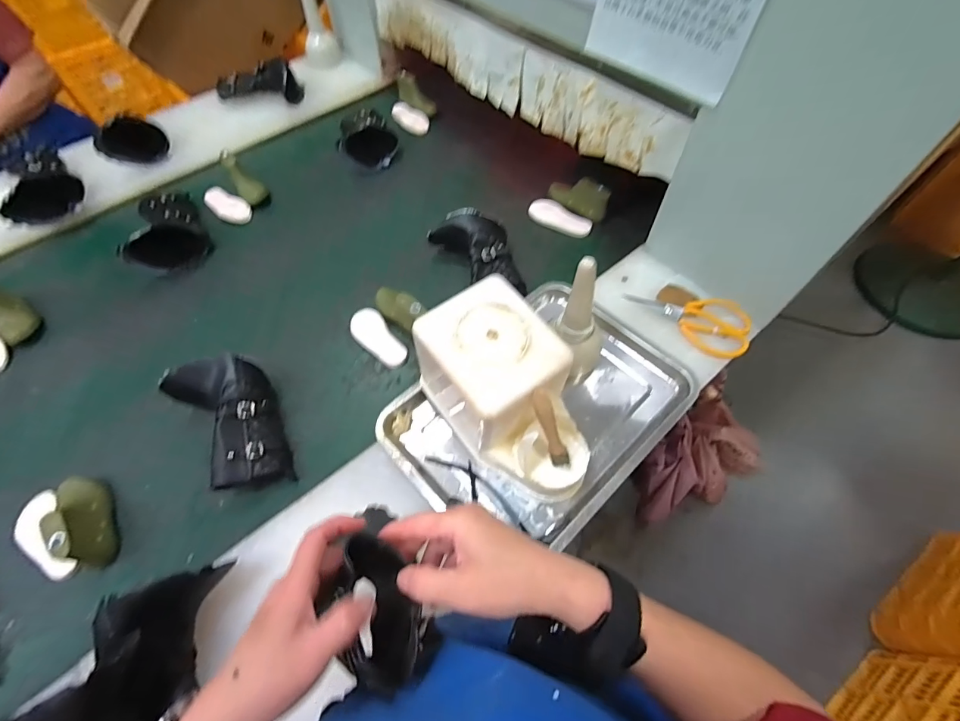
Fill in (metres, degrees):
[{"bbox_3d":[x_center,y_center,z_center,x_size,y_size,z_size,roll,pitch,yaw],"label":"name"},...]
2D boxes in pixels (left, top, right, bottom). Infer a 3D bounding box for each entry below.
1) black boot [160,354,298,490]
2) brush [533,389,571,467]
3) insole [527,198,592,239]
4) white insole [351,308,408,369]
[{"bbox_3d":[-0.356,0.093,0.624,0.123,0.087,0.214,-33,64,-16],"label":"black boot"},{"bbox_3d":[0.082,0.080,0.481,0.018,0.119,0.012,-32,35,-16],"label":"brush"},{"bbox_3d":[0.160,-0.290,0.864,0.135,0.017,0.057,33,66,19],"label":"insole"},{"bbox_3d":[-0.179,-0.039,0.734,0.057,0.015,0.131,-32,64,-16],"label":"white insole"}]

